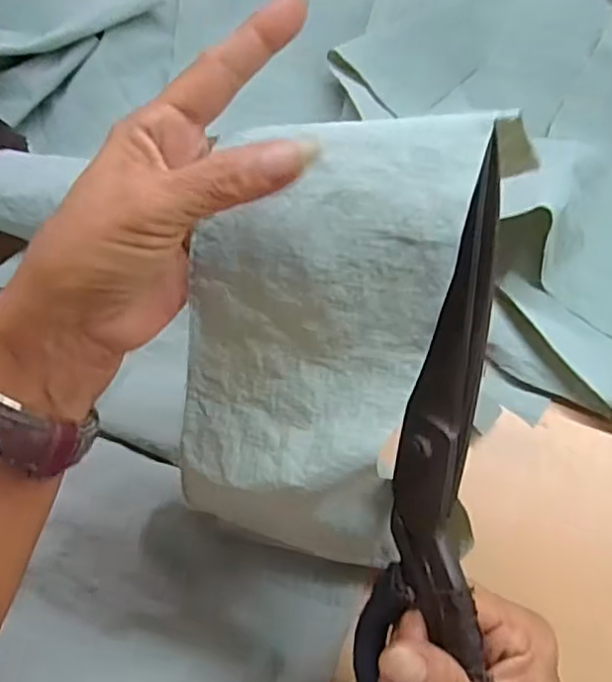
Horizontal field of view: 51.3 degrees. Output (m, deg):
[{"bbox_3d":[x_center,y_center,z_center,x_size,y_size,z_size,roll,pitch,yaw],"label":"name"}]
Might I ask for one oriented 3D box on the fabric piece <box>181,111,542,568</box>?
[{"bbox_3d":[0.010,0.001,0.229,0.105,0.042,0.175,21,110,16],"label":"fabric piece"}]

